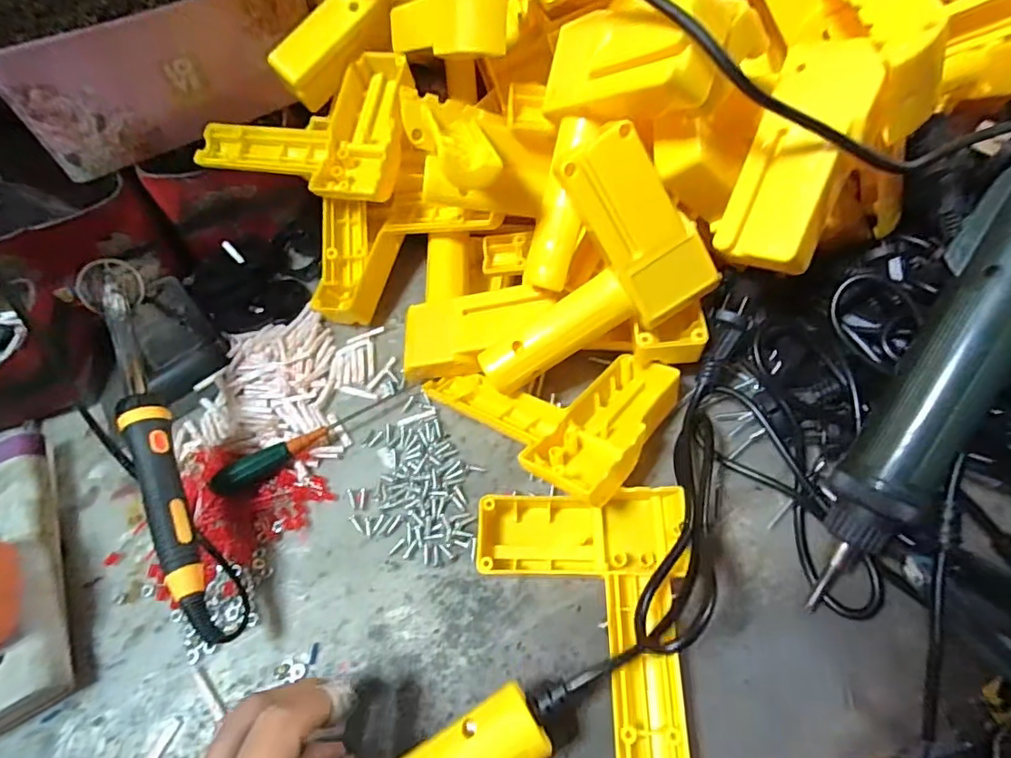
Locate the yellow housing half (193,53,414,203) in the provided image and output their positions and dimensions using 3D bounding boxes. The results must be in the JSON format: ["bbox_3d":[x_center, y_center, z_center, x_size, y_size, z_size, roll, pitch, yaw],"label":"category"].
[{"bbox_3d":[-0.135,-0.186,0.384,0.145,0.033,0.117,17,75,12],"label":"yellow housing half"}]

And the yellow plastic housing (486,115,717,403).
[{"bbox_3d":[0.034,-0.058,0.296,0.137,0.107,0.016,-33,23,15],"label":"yellow plastic housing"}]

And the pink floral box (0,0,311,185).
[{"bbox_3d":[-0.261,-0.257,0.389,0.212,0.088,0.128,-32,62,-15],"label":"pink floral box"}]

